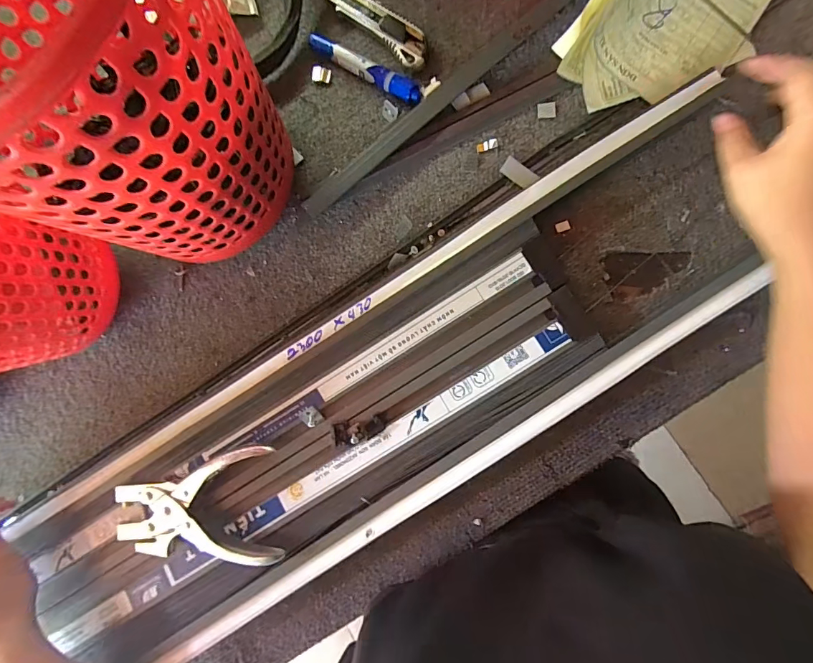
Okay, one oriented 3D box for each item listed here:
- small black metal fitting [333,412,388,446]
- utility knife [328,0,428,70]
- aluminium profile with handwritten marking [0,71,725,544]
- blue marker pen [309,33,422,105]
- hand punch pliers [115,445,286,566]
[{"bbox_3d":[-0.039,0.086,0.353,0.045,0.014,0.021,-11,84,7],"label":"small black metal fitting"},{"bbox_3d":[-0.030,-0.315,0.409,0.135,0.010,0.032,44,92,9],"label":"utility knife"},{"bbox_3d":[-0.058,-0.018,0.381,0.744,0.039,0.039,-33,82,3],"label":"aluminium profile with handwritten marking"},{"bbox_3d":[-0.043,-0.266,0.404,0.133,0.012,0.020,35,91,9],"label":"blue marker pen"},{"bbox_3d":[-0.185,0.161,0.359,0.144,0.020,0.099,-9,82,7],"label":"hand punch pliers"}]

